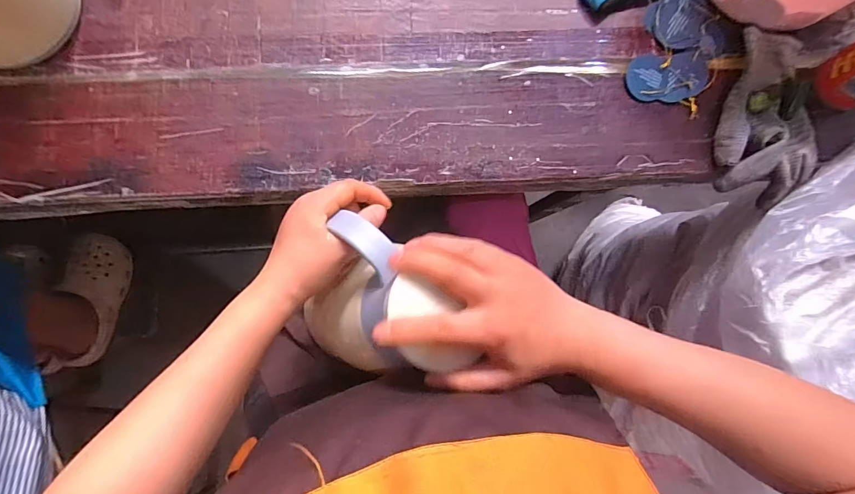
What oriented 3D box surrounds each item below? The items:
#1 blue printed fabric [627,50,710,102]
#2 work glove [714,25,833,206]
[{"bbox_3d":[0.275,-0.193,0.476,0.095,0.004,0.053,-8,86,-5],"label":"blue printed fabric"},{"bbox_3d":[0.386,-0.150,0.469,0.104,0.033,0.187,14,84,-3],"label":"work glove"}]

